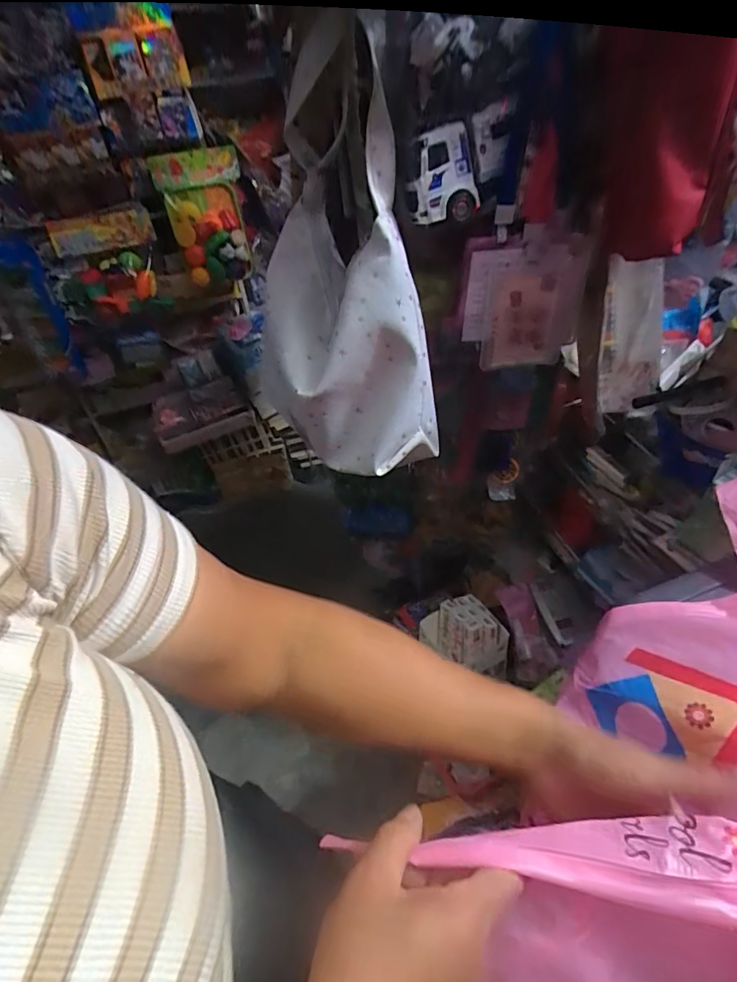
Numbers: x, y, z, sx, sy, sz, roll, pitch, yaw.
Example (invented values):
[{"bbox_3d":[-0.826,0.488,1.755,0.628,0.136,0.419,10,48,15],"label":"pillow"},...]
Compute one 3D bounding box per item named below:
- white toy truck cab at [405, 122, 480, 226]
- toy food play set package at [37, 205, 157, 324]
[{"bbox_3d":[0.068,-0.300,0.475,0.074,0.076,0.054,1,45,7],"label":"white toy truck cab"},{"bbox_3d":[-0.688,-0.593,1.310,0.276,0.231,0.055,-15,45,-9],"label":"toy food play set package"}]

